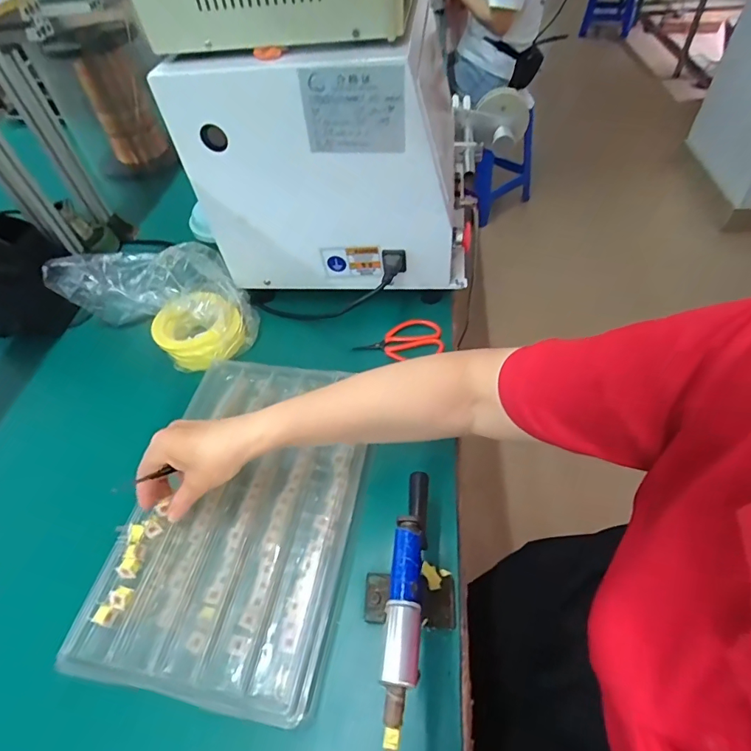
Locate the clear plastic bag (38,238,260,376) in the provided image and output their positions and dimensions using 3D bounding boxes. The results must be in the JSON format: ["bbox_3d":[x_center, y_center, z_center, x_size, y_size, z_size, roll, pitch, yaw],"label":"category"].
[{"bbox_3d":[-0.284,-0.117,0.626,0.257,0.096,0.153,18,55,19],"label":"clear plastic bag"}]

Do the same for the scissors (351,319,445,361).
[{"bbox_3d":[0.030,-0.045,0.600,0.113,0.015,0.057,-11,51,-3],"label":"scissors"}]

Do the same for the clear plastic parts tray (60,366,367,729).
[{"bbox_3d":[-0.132,0.127,0.451,0.217,0.038,0.320,6,52,8],"label":"clear plastic parts tray"}]

